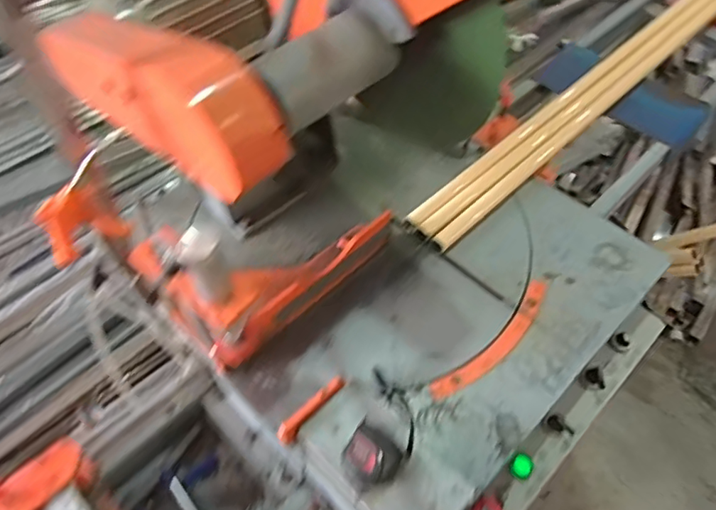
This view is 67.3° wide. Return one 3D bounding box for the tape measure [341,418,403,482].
[{"bbox_3d":[0.018,0.230,0.623,0.061,0.024,0.058,31,60,23],"label":"tape measure"}]

